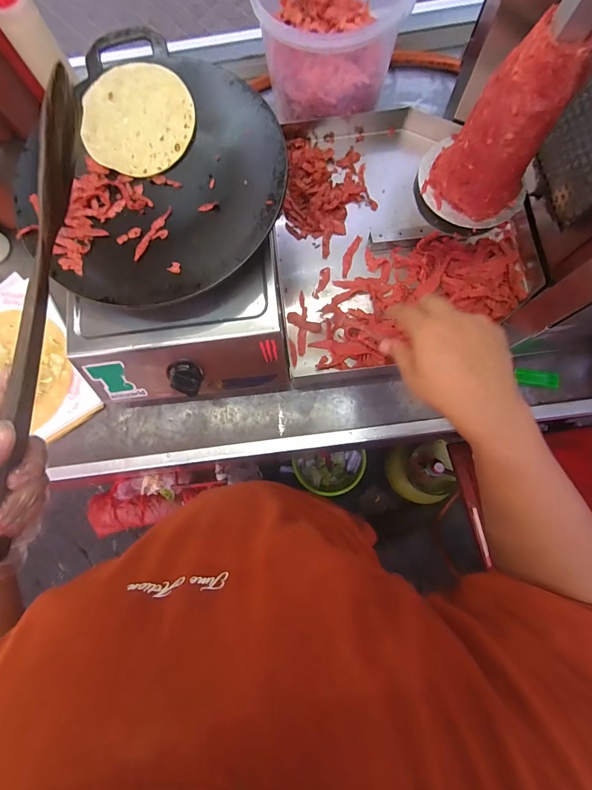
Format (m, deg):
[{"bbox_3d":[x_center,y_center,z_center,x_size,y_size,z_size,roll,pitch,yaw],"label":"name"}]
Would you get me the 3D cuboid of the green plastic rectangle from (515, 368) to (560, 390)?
[{"bbox_3d":[0.353,-0.024,0.508,0.053,0.011,0.023,15,79,17],"label":"green plastic rectangle"}]

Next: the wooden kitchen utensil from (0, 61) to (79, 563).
[{"bbox_3d":[-0.233,-0.070,0.313,0.011,0.044,0.416,7,89,2],"label":"wooden kitchen utensil"}]

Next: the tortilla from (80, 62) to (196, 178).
[{"bbox_3d":[-0.205,-0.356,0.451,0.143,0.007,0.143,0,87,2],"label":"tortilla"}]

